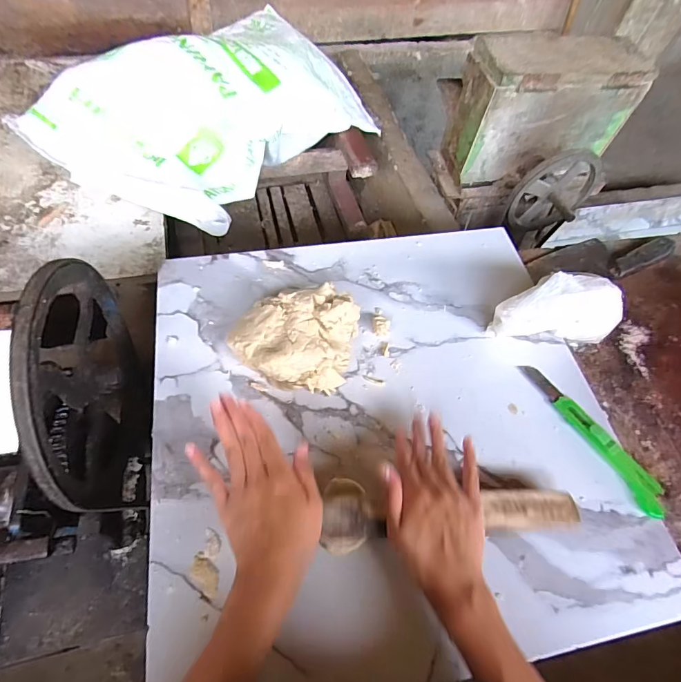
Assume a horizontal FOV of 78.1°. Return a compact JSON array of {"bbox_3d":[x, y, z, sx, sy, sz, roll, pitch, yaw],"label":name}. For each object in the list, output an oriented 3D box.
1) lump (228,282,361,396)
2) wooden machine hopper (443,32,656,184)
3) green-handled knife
[{"bbox_3d":[-0.052,-0.006,0.461,0.131,0.078,0.105,16,59,5],"label":"lump"},{"bbox_3d":[0.421,-0.490,0.895,0.347,0.231,0.155,-7,61,-12],"label":"wooden machine hopper"},{"bbox_3d":[0.278,0.099,0.466,0.030,0.016,0.192,-24,65,-20],"label":"green-handled knife"}]

